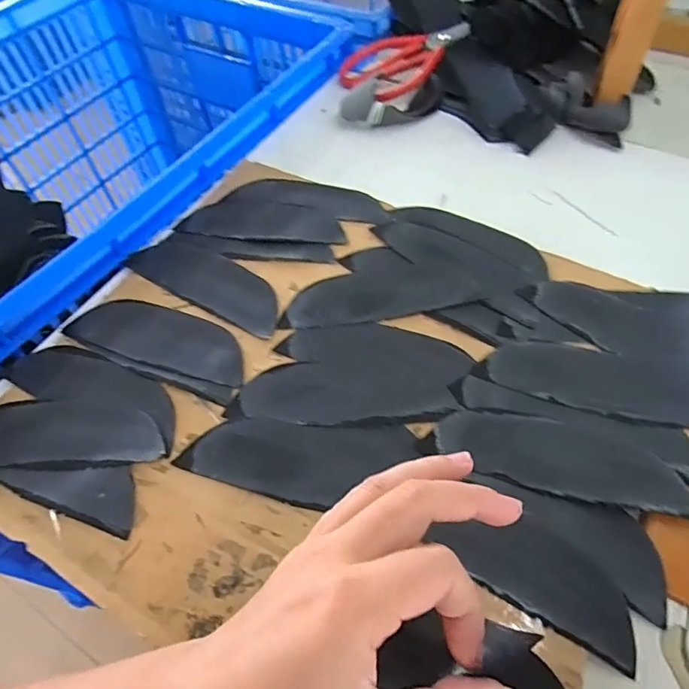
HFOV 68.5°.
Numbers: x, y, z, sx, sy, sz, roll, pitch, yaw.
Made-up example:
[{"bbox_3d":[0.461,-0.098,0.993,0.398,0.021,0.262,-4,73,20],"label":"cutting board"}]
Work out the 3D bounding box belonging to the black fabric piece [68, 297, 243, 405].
[{"bbox_3d":[-0.134,-0.002,0.374,0.147,0.005,0.056,20,59,16],"label":"black fabric piece"}]

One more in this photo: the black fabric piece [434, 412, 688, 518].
[{"bbox_3d":[0.127,0.066,0.300,0.139,0.009,0.044,13,57,12],"label":"black fabric piece"}]

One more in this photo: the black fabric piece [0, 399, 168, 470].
[{"bbox_3d":[-0.188,0.058,0.333,0.142,0.004,0.048,-2,56,2],"label":"black fabric piece"}]

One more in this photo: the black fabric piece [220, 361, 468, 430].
[{"bbox_3d":[-0.002,0.032,0.339,0.144,0.005,0.049,0,56,3],"label":"black fabric piece"}]

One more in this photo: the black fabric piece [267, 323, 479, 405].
[{"bbox_3d":[0.022,0.005,0.356,0.127,0.006,0.050,18,58,15],"label":"black fabric piece"}]

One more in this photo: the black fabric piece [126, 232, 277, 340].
[{"bbox_3d":[-0.107,-0.052,0.401,0.144,0.004,0.049,28,62,21],"label":"black fabric piece"}]

